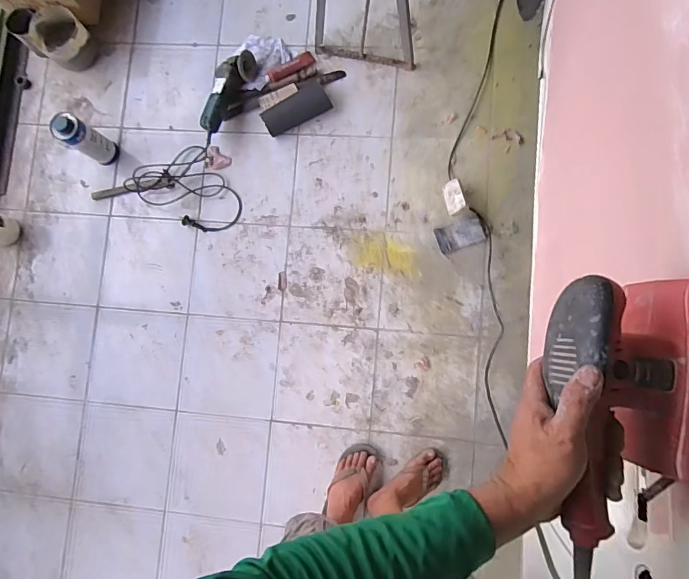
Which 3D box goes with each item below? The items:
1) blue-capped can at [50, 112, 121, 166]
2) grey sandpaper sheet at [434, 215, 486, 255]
[{"bbox_3d":[-0.803,-0.466,1.375,0.082,0.219,0.082,-1,85,6],"label":"blue-capped can"},{"bbox_3d":[0.354,-0.167,1.336,0.140,0.016,0.083,-19,83,4],"label":"grey sandpaper sheet"}]

